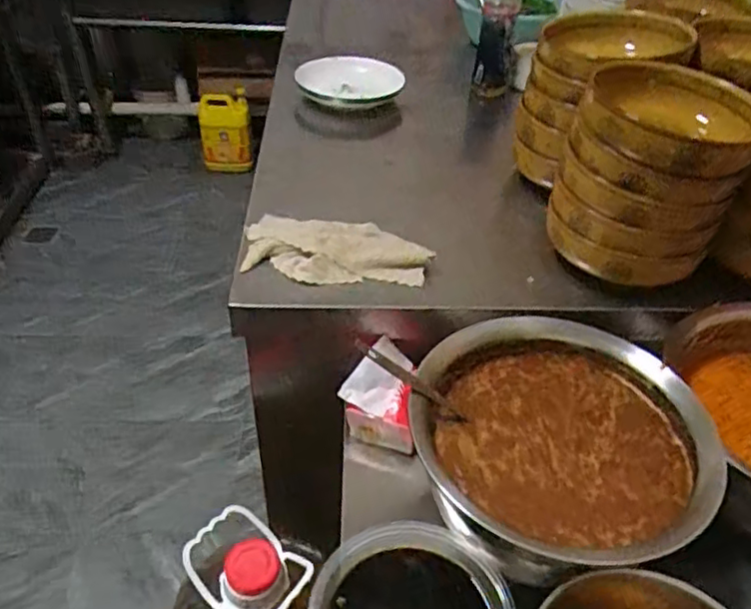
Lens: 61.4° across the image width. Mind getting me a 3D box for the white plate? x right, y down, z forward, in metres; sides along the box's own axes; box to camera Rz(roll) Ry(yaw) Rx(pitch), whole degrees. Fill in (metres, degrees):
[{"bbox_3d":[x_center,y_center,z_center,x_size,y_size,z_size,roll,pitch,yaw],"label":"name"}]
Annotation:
[{"bbox_3d":[-0.049,-0.422,1.207,0.205,0.045,0.210,4,36,-3],"label":"white plate"}]

